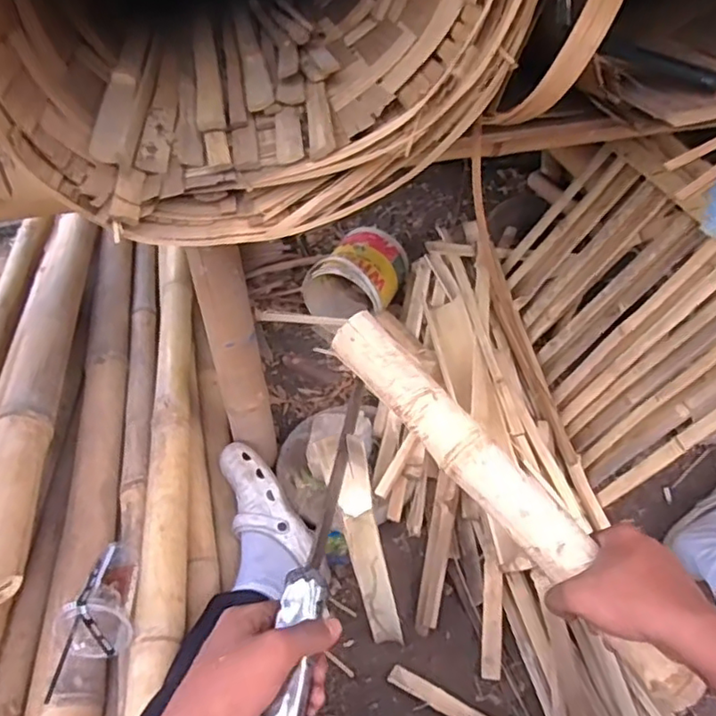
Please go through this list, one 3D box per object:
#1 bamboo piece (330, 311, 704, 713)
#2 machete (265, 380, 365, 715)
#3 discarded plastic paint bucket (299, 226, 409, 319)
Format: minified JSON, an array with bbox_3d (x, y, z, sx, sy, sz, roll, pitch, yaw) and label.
[{"bbox_3d":[0.120,0.108,0.523,0.045,0.033,0.398,-31,67,-27],"label":"bamboo piece"},{"bbox_3d":[-0.030,0.150,0.495,0.031,0.038,0.319,4,46,9],"label":"machete"},{"bbox_3d":[0.002,-0.189,1.367,0.187,0.153,0.189,17,45,22],"label":"discarded plastic paint bucket"}]

